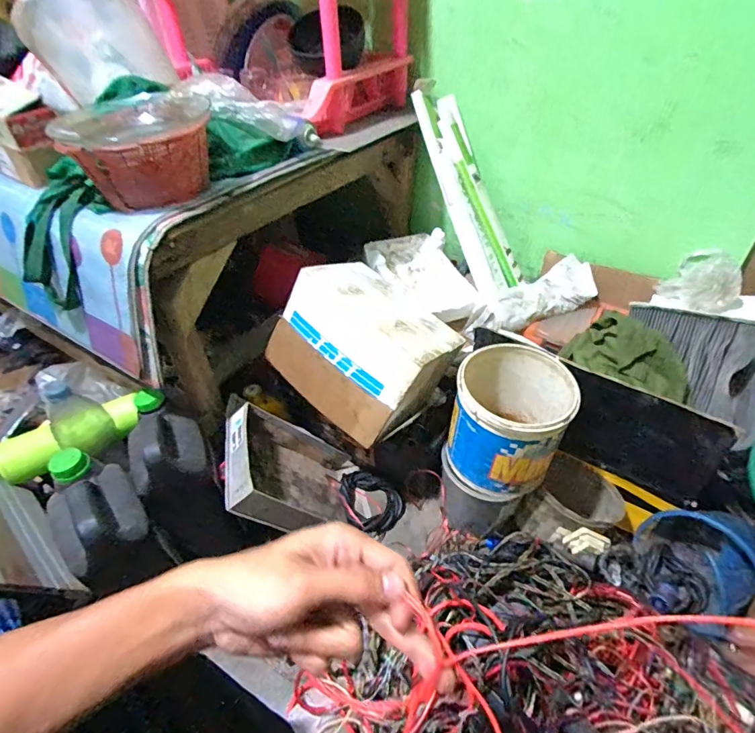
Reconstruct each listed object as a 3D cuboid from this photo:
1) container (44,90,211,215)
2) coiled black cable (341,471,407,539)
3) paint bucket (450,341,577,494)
[{"bbox_3d":[-0.336,-0.312,0.635,0.196,0.094,0.206,-25,45,-22],"label":"container"},{"bbox_3d":[-0.011,0.282,0.932,0.121,0.039,0.152,-13,42,-10],"label":"coiled black cable"},{"bbox_3d":[0.220,0.091,0.751,0.177,0.187,0.189,-2,41,2],"label":"paint bucket"}]

